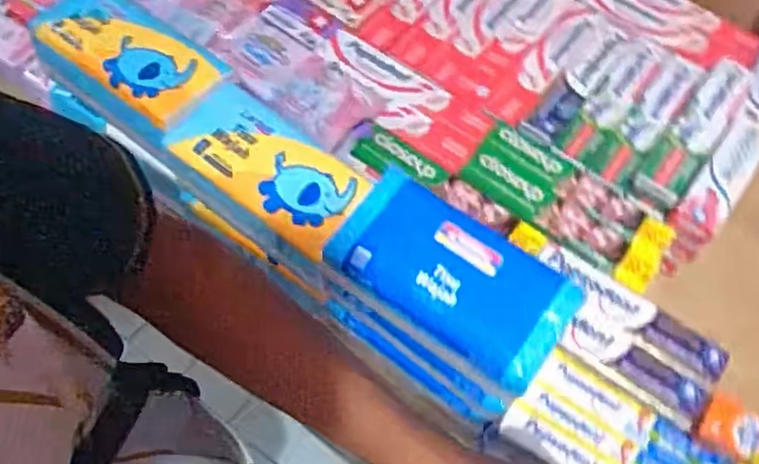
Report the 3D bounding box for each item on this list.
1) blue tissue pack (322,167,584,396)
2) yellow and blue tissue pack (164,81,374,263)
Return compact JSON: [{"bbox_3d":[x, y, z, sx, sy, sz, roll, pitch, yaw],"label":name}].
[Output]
[{"bbox_3d":[0.059,0.034,0.534,0.188,0.048,0.098,33,64,14],"label":"blue tissue pack"},{"bbox_3d":[-0.097,-0.058,0.594,0.192,0.028,0.091,36,65,15],"label":"yellow and blue tissue pack"}]

